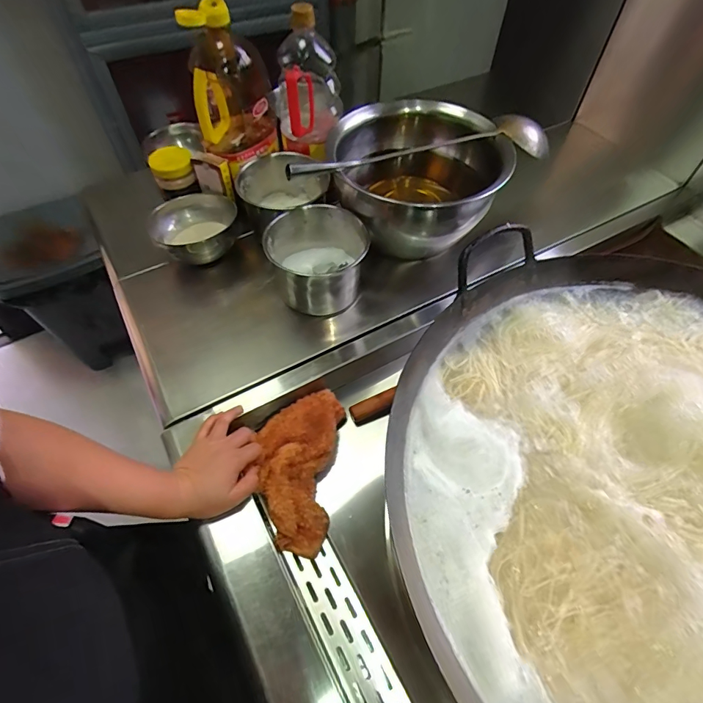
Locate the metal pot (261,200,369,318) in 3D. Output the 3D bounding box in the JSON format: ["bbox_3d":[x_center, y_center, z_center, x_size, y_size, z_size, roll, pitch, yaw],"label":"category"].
[{"bbox_3d":[-0.055,-0.134,0.651,0.136,0.108,0.145,0,56,0],"label":"metal pot"}]

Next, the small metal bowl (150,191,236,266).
[{"bbox_3d":[-0.256,-0.201,0.704,0.135,0.057,0.131,-24,59,-16],"label":"small metal bowl"}]

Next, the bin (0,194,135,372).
[{"bbox_3d":[-0.869,-0.176,1.316,0.337,0.484,0.274,-14,57,-10],"label":"bin"}]

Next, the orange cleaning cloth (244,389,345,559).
[{"bbox_3d":[-0.070,0.146,0.546,0.104,0.027,0.205,15,65,-12],"label":"orange cleaning cloth"}]

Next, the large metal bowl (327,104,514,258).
[{"bbox_3d":[0.102,-0.296,0.697,0.252,0.162,0.252,0,56,0],"label":"large metal bowl"}]

